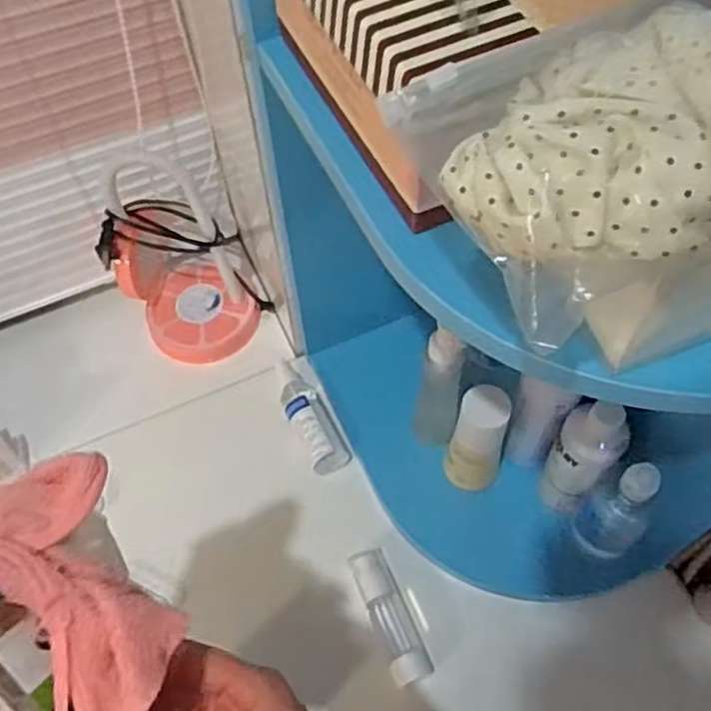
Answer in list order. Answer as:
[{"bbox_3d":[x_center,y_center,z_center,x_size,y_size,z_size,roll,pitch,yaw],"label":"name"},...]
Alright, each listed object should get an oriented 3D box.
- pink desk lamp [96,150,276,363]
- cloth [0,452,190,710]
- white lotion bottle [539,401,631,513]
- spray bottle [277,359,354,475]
[{"bbox_3d":[-0.189,-0.099,0.778,0.144,0.174,0.133,32,64,19],"label":"pink desk lamp"},{"bbox_3d":[-0.132,0.109,0.292,0.099,0.074,0.113,-29,62,-15],"label":"cloth"},{"bbox_3d":[0.194,0.091,0.620,0.052,0.127,0.054,31,64,19],"label":"white lotion bottle"},{"bbox_3d":[-0.054,0.060,0.767,0.045,0.033,0.148,-26,61,-14],"label":"spray bottle"}]

